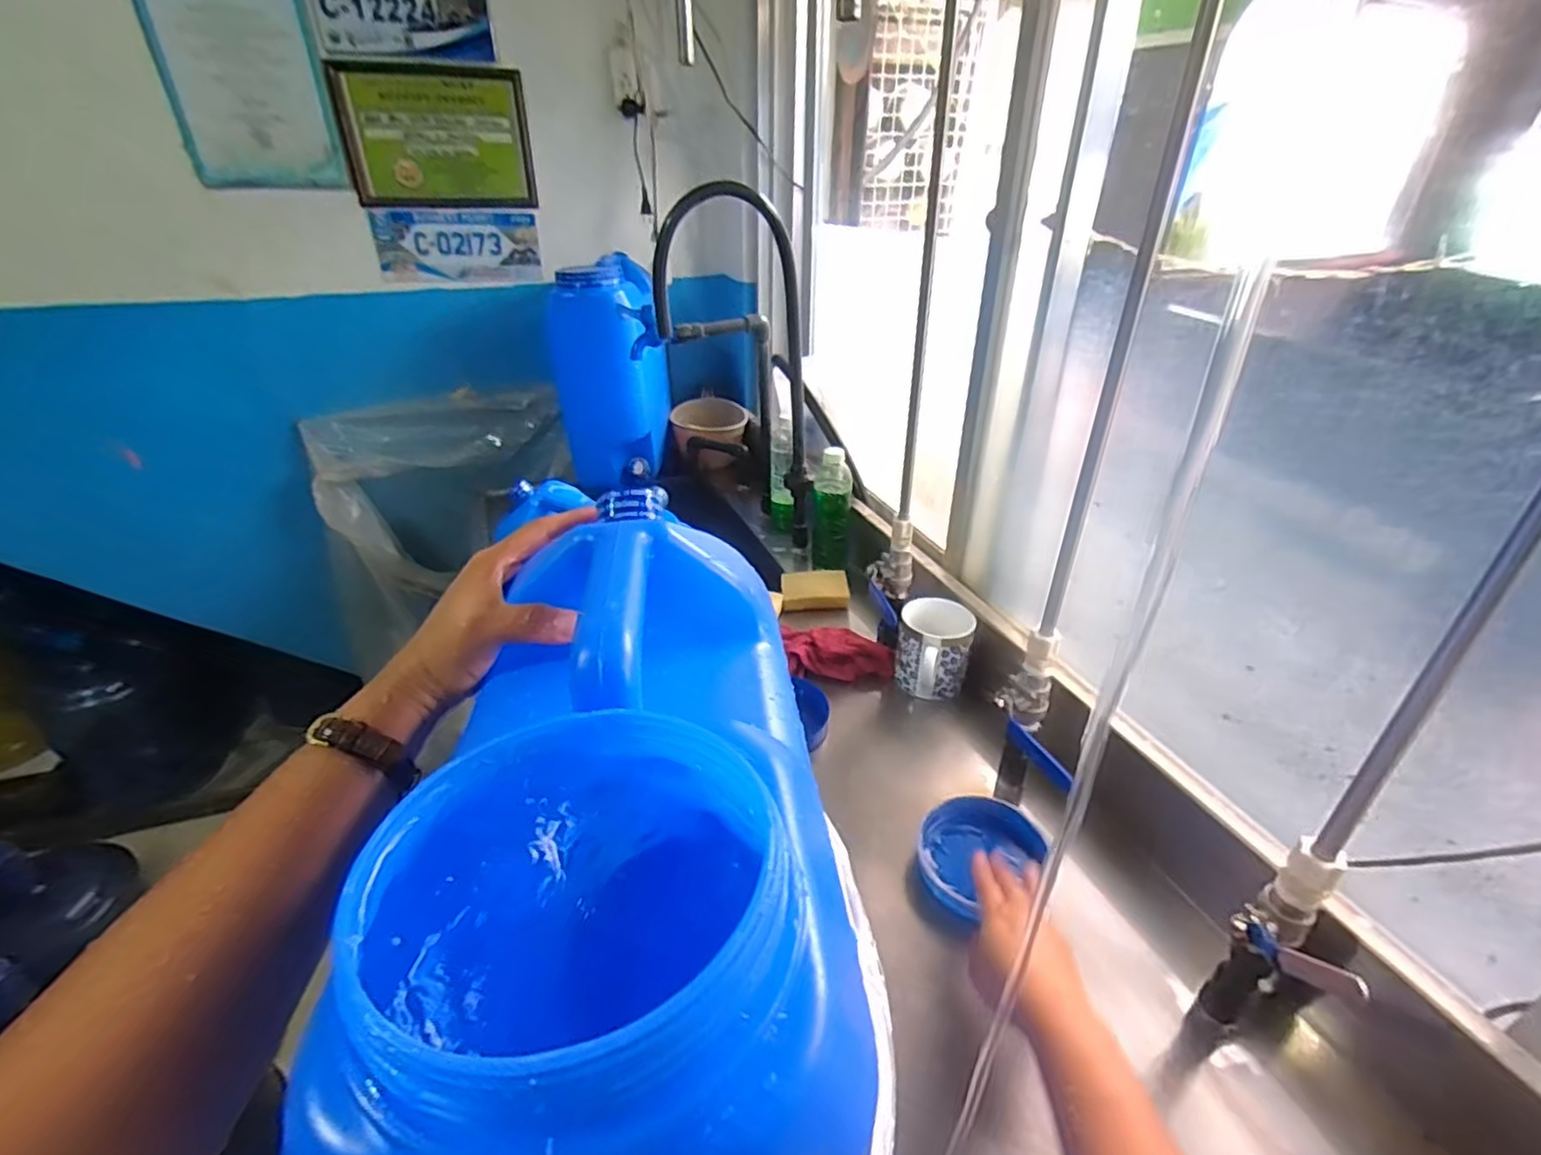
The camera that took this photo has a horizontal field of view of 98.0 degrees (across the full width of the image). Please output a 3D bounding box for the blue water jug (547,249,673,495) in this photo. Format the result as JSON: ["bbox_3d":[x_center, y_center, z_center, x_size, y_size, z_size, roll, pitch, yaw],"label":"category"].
[{"bbox_3d":[-0.320,-0.422,1.374,0.193,0.390,0.244,0,32,1],"label":"blue water jug"}]

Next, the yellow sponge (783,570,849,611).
[{"bbox_3d":[0.069,0.019,1.038,0.101,0.028,0.073,-1,32,-1],"label":"yellow sponge"}]

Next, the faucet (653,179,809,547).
[{"bbox_3d":[-0.048,-0.285,1.002,0.221,0.519,0.058,-5,32,-8],"label":"faucet"}]

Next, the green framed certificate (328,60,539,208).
[{"bbox_3d":[-0.618,-0.820,1.256,0.314,0.215,0.036,-10,33,-16],"label":"green framed certificate"}]

